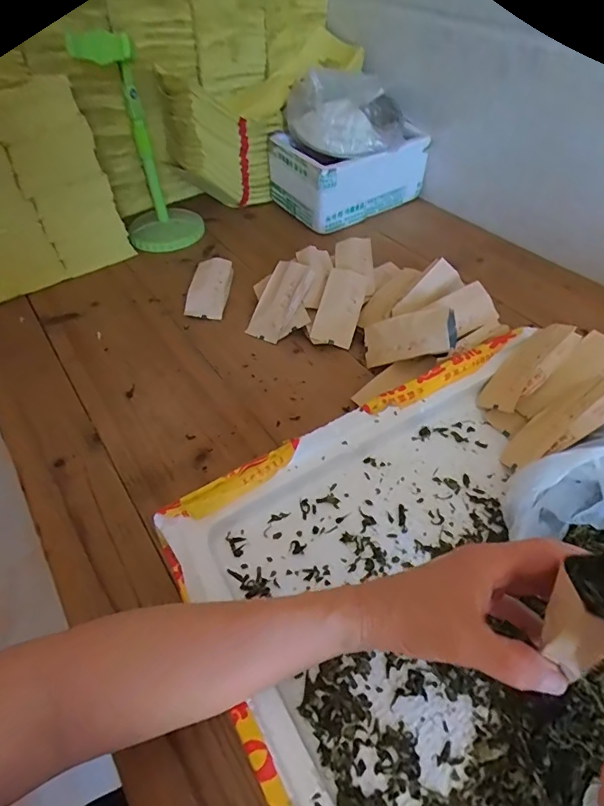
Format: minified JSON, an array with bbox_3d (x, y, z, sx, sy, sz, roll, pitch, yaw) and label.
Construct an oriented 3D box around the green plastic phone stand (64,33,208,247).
[{"bbox_3d":[-0.249,-0.394,0.725,0.117,0.282,0.123,-16,51,-8],"label":"green plastic phone stand"}]

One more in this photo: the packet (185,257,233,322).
[{"bbox_3d":[-0.131,-0.168,0.675,0.054,0.012,0.120,12,59,-5],"label":"packet"}]

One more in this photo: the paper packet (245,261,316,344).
[{"bbox_3d":[-0.030,-0.136,0.620,0.056,0.014,0.112,25,83,26],"label":"paper packet"}]

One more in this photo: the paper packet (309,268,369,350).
[{"bbox_3d":[0.050,-0.124,0.606,0.053,0.011,0.105,19,78,-4],"label":"paper packet"}]

